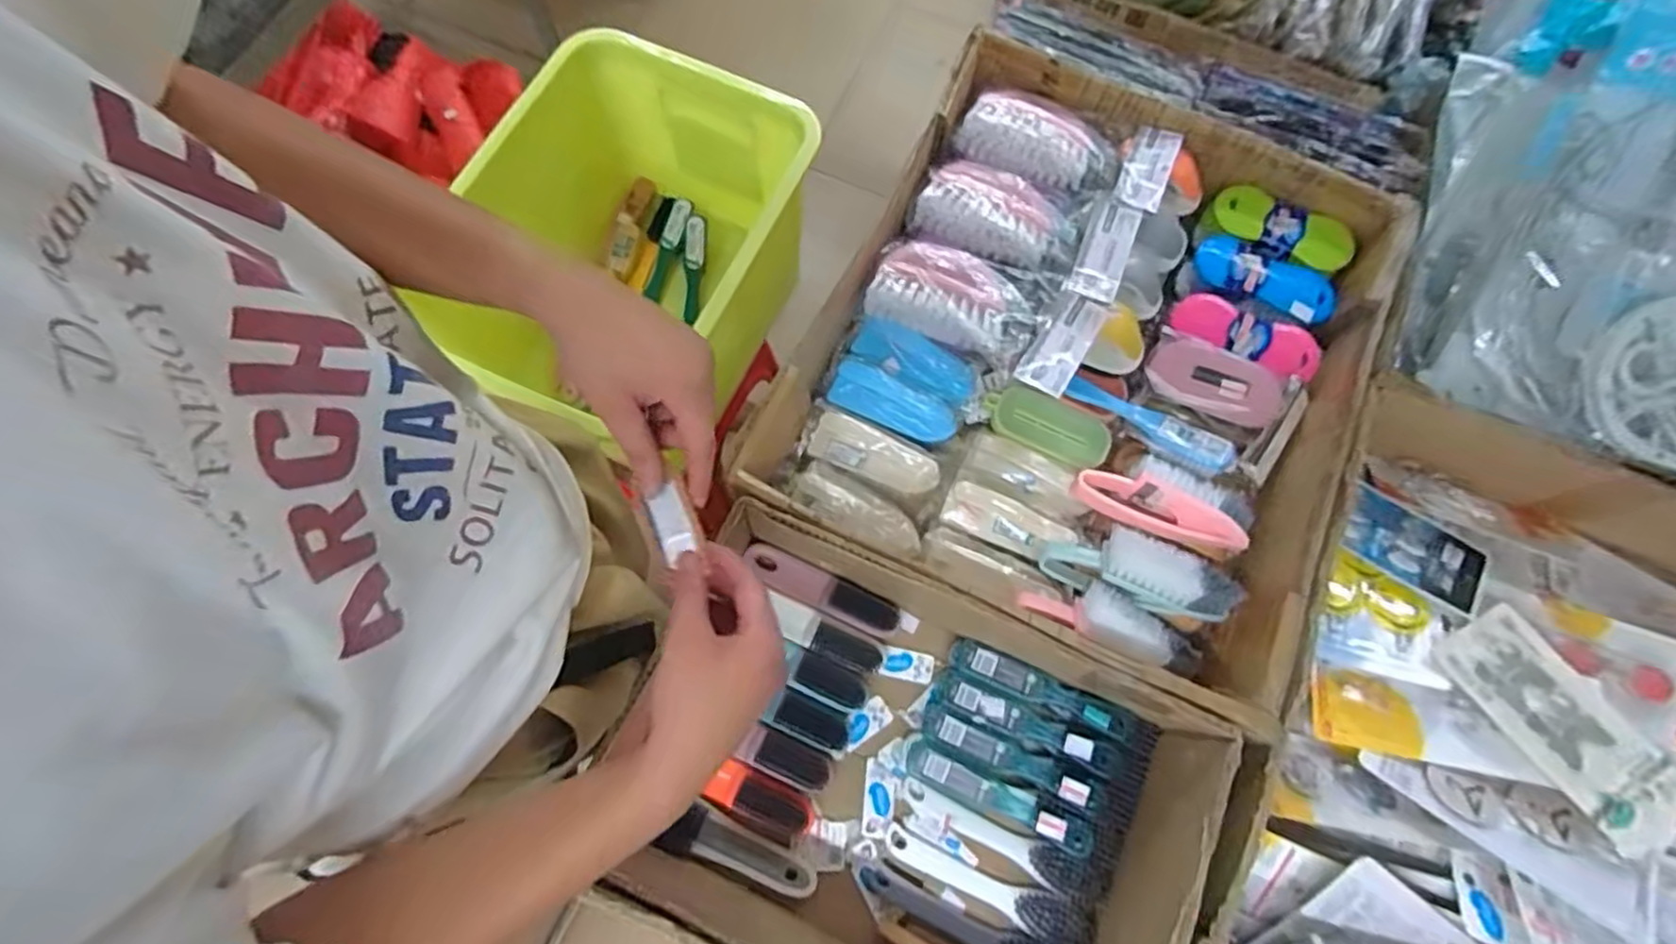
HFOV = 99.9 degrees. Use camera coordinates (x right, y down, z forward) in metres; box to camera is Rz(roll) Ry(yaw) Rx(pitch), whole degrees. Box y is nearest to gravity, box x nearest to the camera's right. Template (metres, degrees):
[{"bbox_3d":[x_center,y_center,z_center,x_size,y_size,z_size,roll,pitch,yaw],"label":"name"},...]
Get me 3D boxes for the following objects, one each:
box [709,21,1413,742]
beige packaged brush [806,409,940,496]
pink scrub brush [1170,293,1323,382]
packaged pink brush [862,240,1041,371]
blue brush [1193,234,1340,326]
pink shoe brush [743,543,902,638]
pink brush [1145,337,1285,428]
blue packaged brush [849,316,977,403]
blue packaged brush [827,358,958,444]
[{"bbox_3d":[0.250,-0.112,0.711,0.488,0.113,0.569,26,74,7],"label":"box"},{"bbox_3d":[0.038,-0.017,0.718,0.132,0.027,0.046,20,73,6],"label":"beige packaged brush"},{"bbox_3d":[0.422,-0.137,0.729,0.145,0.036,0.062,31,75,9],"label":"pink scrub brush"},{"bbox_3d":[0.119,-0.177,0.714,0.168,0.055,0.094,28,74,8],"label":"packaged pink brush"},{"bbox_3d":[0.458,-0.206,0.757,0.144,0.028,0.057,31,75,9],"label":"blue brush"},{"bbox_3d":[-0.014,0.117,0.691,0.157,0.022,0.037,23,74,6],"label":"pink shoe brush"},{"bbox_3d":[0.372,-0.091,0.687,0.123,0.030,0.059,25,74,7],"label":"pink brush"},{"bbox_3d":[0.082,-0.120,0.740,0.132,0.030,0.045,29,74,8],"label":"blue packaged brush"},{"bbox_3d":[0.060,-0.074,0.734,0.133,0.040,0.049,19,73,5],"label":"blue packaged brush"}]

